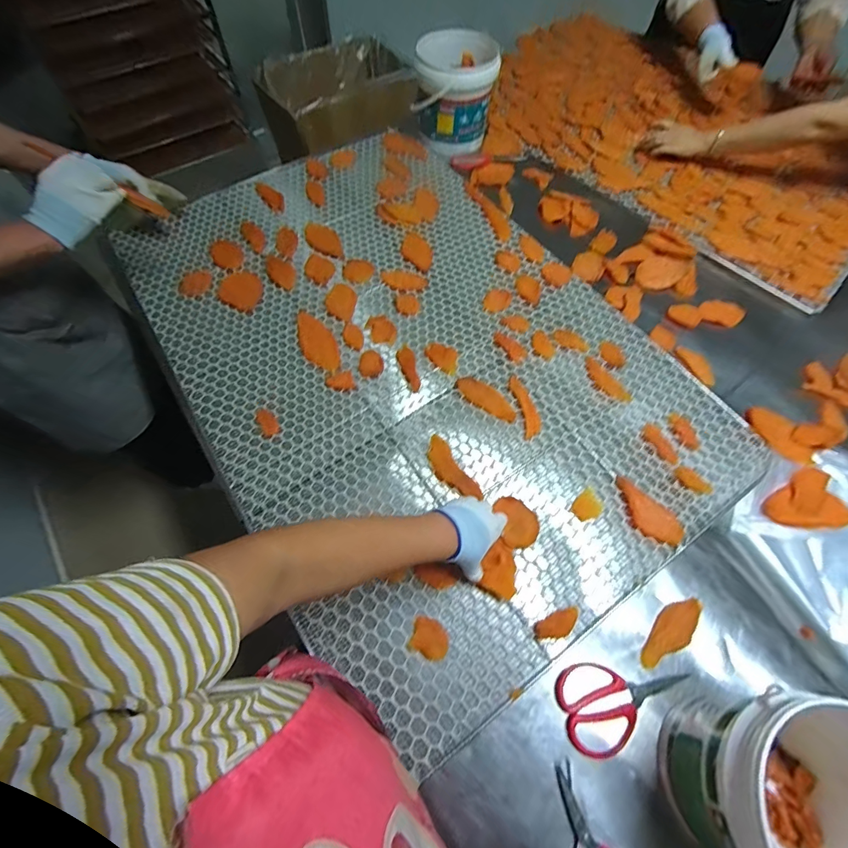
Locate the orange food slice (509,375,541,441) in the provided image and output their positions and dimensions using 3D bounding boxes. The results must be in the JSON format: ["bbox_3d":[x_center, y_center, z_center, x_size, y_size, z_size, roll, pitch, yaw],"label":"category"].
[{"bbox_3d":[0.176,-0.033,0.704,0.032,0.004,0.121,-9,64,-4],"label":"orange food slice"}]

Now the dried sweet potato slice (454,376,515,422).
[{"bbox_3d":[0.111,-0.046,0.715,0.119,0.008,0.045,34,69,15],"label":"dried sweet potato slice"}]

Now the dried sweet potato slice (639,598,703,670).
[{"bbox_3d":[0.346,0.291,0.564,0.044,0.007,0.120,40,71,17],"label":"dried sweet potato slice"}]

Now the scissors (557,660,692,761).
[{"bbox_3d":[0.260,0.360,0.517,0.172,0.013,0.099,-3,64,-1],"label":"scissors"}]

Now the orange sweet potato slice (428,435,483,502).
[{"bbox_3d":[0.042,0.076,0.666,0.045,0.005,0.127,-30,68,-14],"label":"orange sweet potato slice"}]

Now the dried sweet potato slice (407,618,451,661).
[{"bbox_3d":[0.009,0.290,0.545,0.051,0.004,0.046,21,66,10],"label":"dried sweet potato slice"}]

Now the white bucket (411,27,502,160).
[{"bbox_3d":[0.076,-0.802,0.987,0.193,0.182,0.195,6,64,3],"label":"white bucket"}]

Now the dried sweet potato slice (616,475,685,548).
[{"bbox_3d":[0.339,0.138,0.621,0.118,0.014,0.056,40,71,17],"label":"dried sweet potato slice"}]

